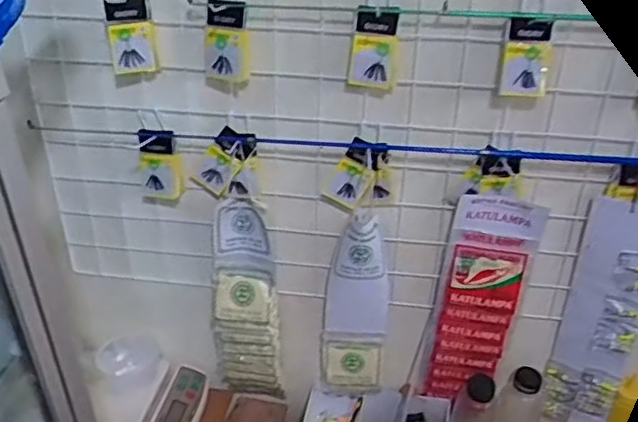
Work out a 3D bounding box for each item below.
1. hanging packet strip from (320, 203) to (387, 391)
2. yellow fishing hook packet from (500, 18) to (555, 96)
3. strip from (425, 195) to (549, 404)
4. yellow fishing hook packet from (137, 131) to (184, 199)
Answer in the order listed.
[{"bbox_3d":[0.055,0.146,0.987,0.092,0.314,0.035,5,31,5],"label":"hanging packet strip"},{"bbox_3d":[0.237,-0.170,0.750,0.054,0.099,0.021,0,42,9],"label":"yellow fishing hook packet"},{"bbox_3d":[0.234,0.137,0.952,0.113,0.361,0.026,4,31,4],"label":"strip"},{"bbox_3d":[-0.221,-0.065,0.911,0.059,0.099,0.015,10,32,13],"label":"yellow fishing hook packet"}]

